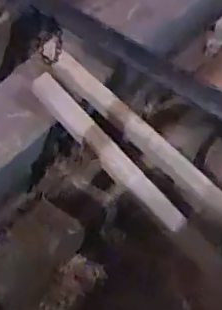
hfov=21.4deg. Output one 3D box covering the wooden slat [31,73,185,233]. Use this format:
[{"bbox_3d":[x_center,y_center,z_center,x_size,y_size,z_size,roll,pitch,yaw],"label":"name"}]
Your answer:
[{"bbox_3d":[-0.011,-0.008,1.324,0.469,0.047,0.053,46,69,4],"label":"wooden slat"}]

